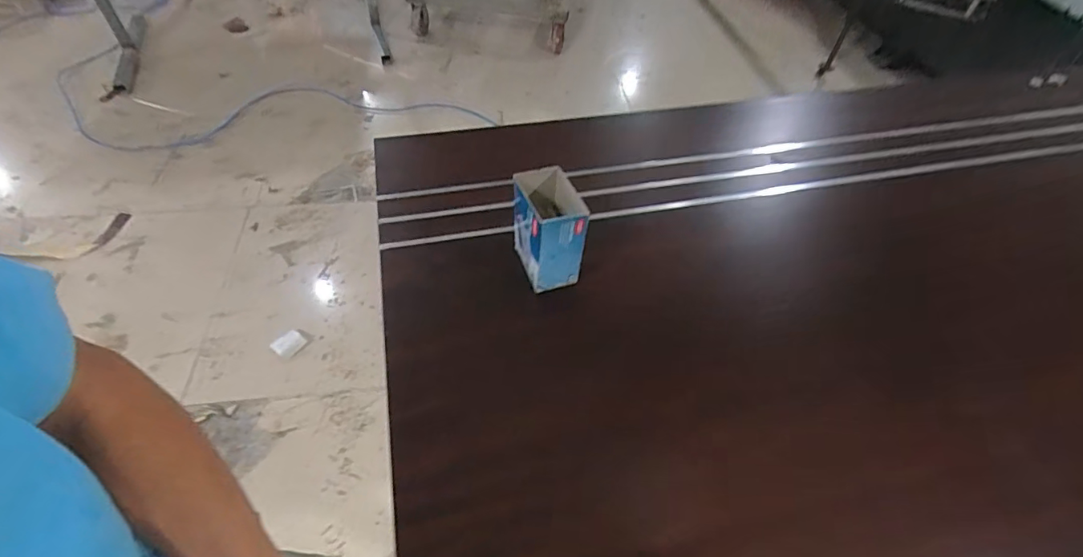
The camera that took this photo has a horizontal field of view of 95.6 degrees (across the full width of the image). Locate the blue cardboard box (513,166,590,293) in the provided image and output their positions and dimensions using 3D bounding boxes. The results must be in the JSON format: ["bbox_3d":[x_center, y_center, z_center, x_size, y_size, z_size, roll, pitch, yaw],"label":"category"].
[{"bbox_3d":[0.007,-0.054,0.602,0.062,0.132,0.093,-12,51,-14],"label":"blue cardboard box"}]

